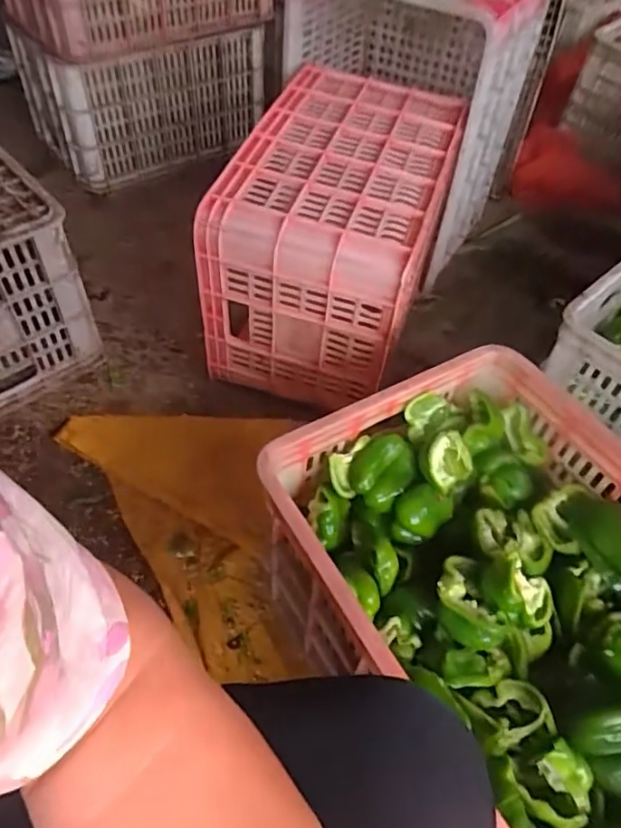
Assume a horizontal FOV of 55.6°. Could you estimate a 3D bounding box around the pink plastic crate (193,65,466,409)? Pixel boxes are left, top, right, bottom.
[{"bbox_3d":[0.043,-0.281,0.945,0.286,0.313,0.432,15,52,9],"label":"pink plastic crate"}]

